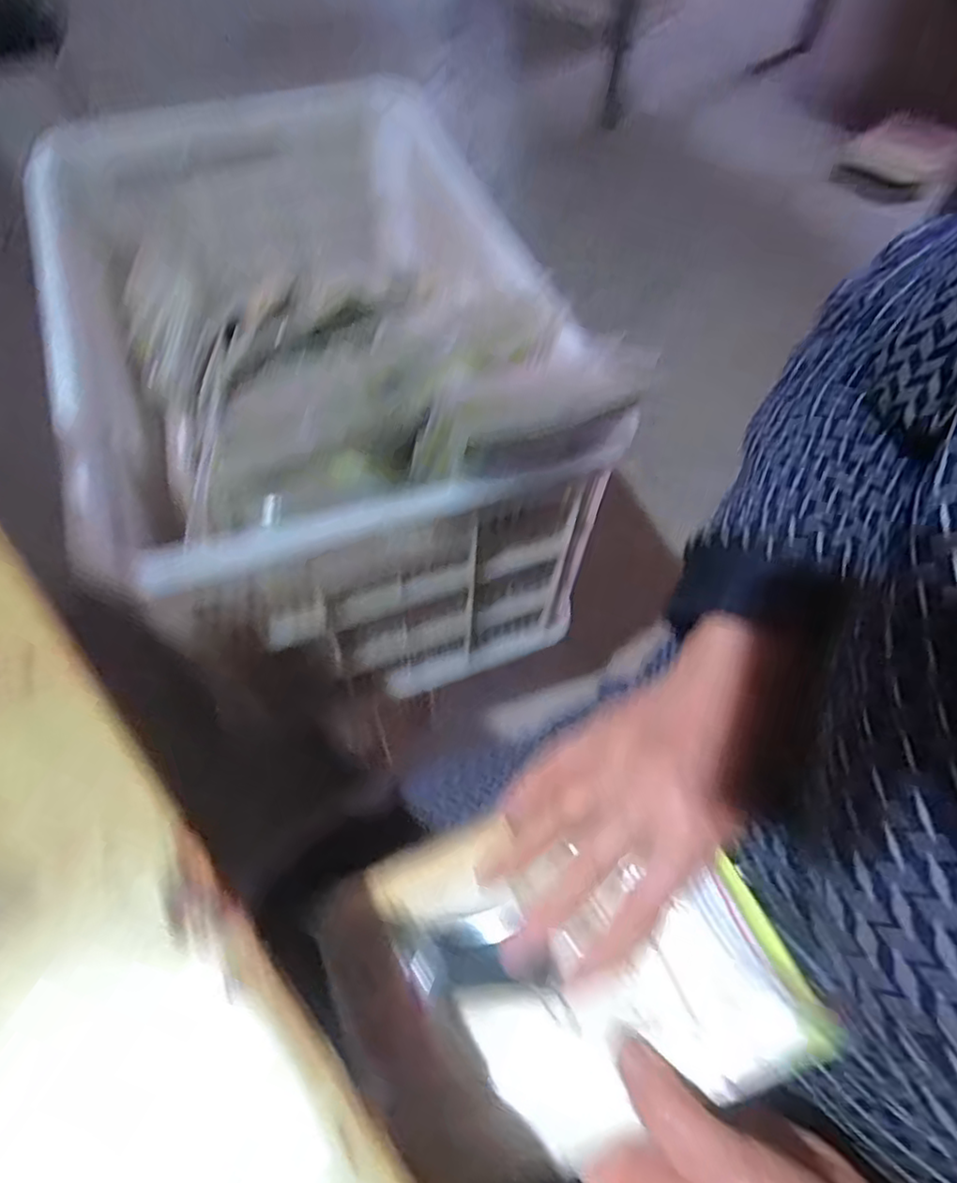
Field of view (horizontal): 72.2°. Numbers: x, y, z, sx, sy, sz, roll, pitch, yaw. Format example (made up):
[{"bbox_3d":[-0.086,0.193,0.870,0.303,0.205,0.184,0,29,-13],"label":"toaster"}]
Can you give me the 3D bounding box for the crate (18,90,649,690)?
[{"bbox_3d":[-0.182,-0.228,0.720,0.405,0.310,0.626,-18,62,-12],"label":"crate"}]

